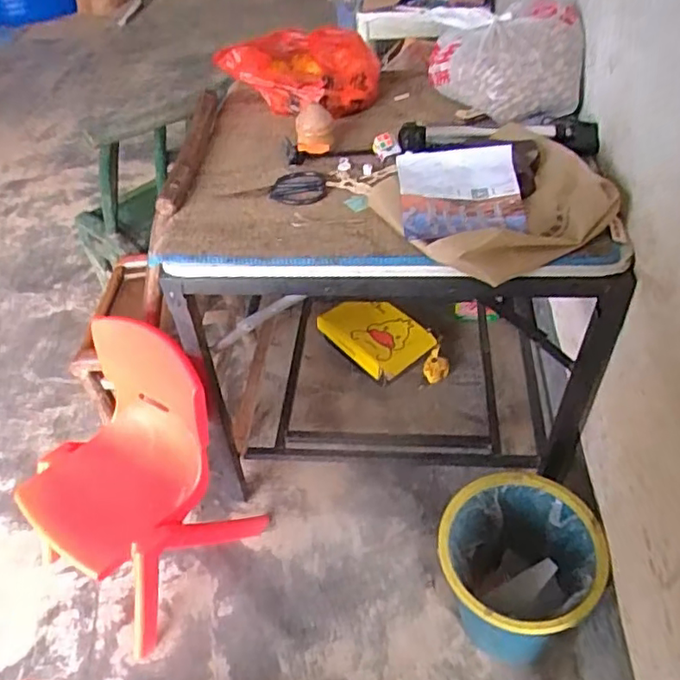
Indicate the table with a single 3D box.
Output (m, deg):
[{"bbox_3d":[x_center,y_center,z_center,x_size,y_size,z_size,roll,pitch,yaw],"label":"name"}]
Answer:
[{"bbox_3d":[0.084,-0.068,1.282,0.708,0.720,0.630,0,44,6],"label":"table"}]

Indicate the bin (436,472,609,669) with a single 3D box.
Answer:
[{"bbox_3d":[0.288,0.409,1.036,0.237,0.293,0.238,-3,44,3],"label":"bin"}]

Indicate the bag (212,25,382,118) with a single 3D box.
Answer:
[{"bbox_3d":[-0.080,-0.529,1.204,0.309,0.097,0.284,-1,44,5],"label":"bag"}]

